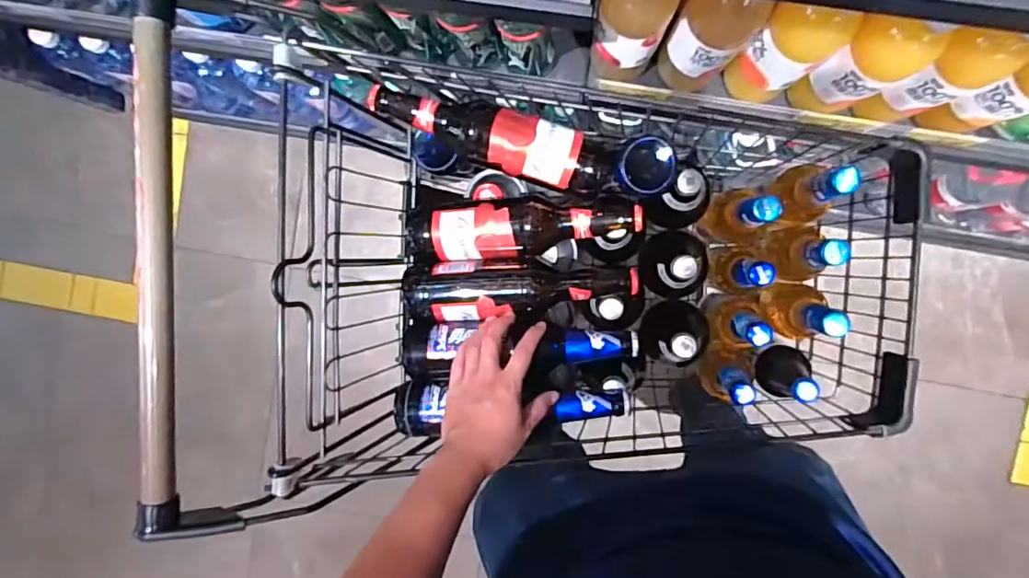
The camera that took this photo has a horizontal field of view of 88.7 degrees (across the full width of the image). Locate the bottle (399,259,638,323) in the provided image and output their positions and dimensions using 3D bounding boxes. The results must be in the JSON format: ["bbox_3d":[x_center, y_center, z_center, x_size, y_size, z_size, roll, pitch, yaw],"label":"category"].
[{"bbox_3d":[0.004,-0.002,0.615,0.258,0.082,0.065,-3,94,0],"label":"bottle"}]

